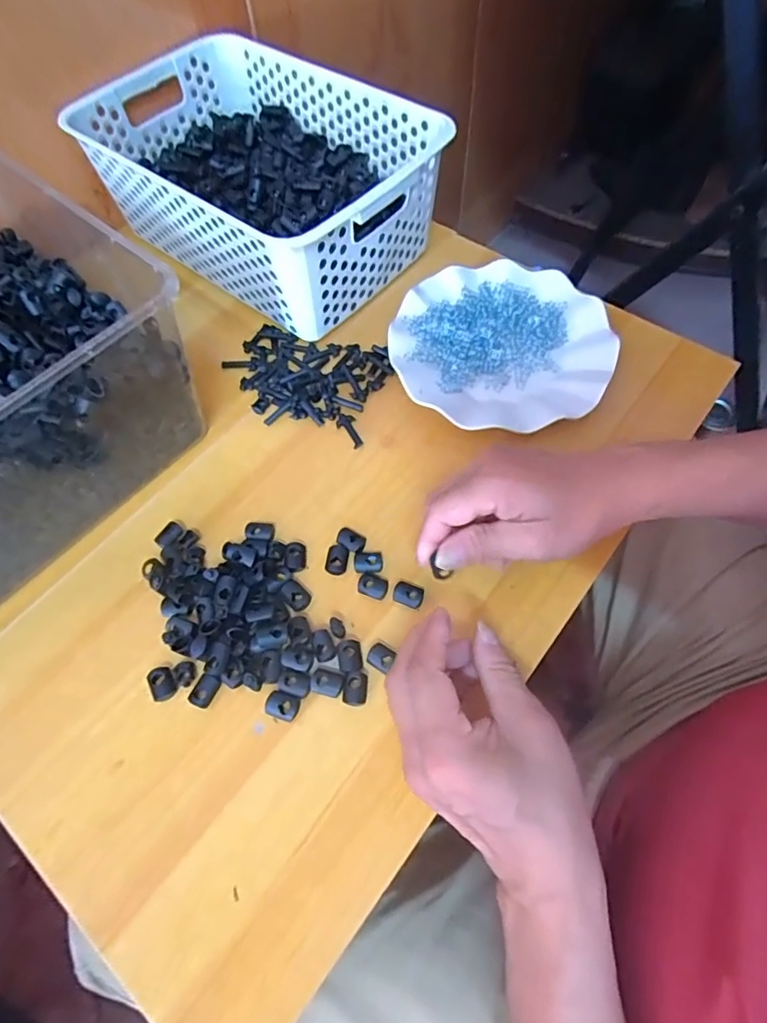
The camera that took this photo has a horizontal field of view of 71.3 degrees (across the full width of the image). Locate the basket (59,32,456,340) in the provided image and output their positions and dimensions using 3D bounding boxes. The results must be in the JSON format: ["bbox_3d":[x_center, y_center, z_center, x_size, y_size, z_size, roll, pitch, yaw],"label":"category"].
[{"bbox_3d":[-0.110,-0.311,0.495,0.298,0.093,0.198,37,71,19],"label":"basket"}]

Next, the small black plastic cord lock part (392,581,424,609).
[{"bbox_3d":[0.017,0.057,0.369,0.021,0.004,0.015,16,66,11],"label":"small black plastic cord lock part"}]

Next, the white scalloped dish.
[{"bbox_3d":[0.099,-0.141,0.454,0.177,0.019,0.177,-1,64,3],"label":"white scalloped dish"}]

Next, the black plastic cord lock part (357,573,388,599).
[{"bbox_3d":[-0.008,0.052,0.372,0.021,0.004,0.016,14,66,10],"label":"black plastic cord lock part"}]

